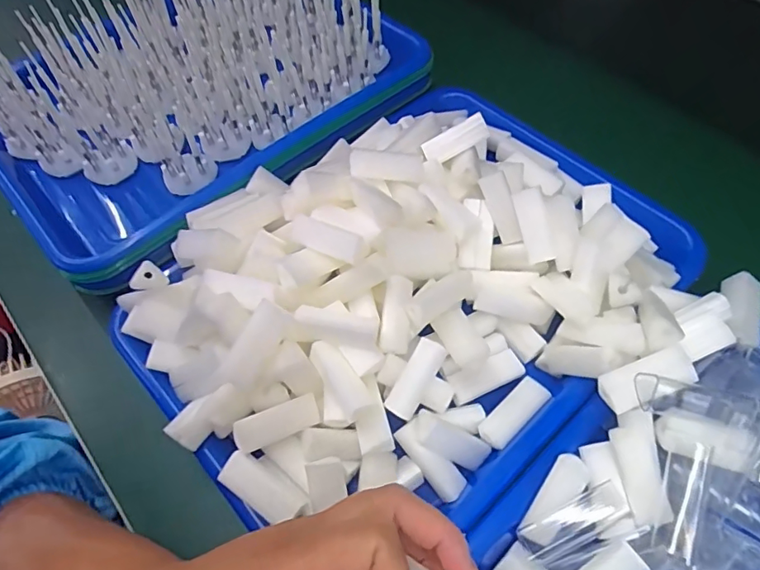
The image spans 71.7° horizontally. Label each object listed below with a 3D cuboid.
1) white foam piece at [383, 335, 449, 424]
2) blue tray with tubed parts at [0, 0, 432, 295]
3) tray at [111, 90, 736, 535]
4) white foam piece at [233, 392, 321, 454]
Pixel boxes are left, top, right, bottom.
[{"bbox_3d":[0.021,0.053,0.299,0.017,0.008,0.045,29,85,19],"label":"white foam piece"},{"bbox_3d":[-0.152,-0.171,0.424,0.248,0.068,0.333,39,68,23],"label":"blue tray with tubed parts"},{"bbox_3d":[0.028,-0.001,0.319,0.317,0.069,0.258,-36,63,-18],"label":"tray"},{"bbox_3d":[-0.055,0.074,0.284,0.046,0.011,0.015,-18,58,-24],"label":"white foam piece"}]

